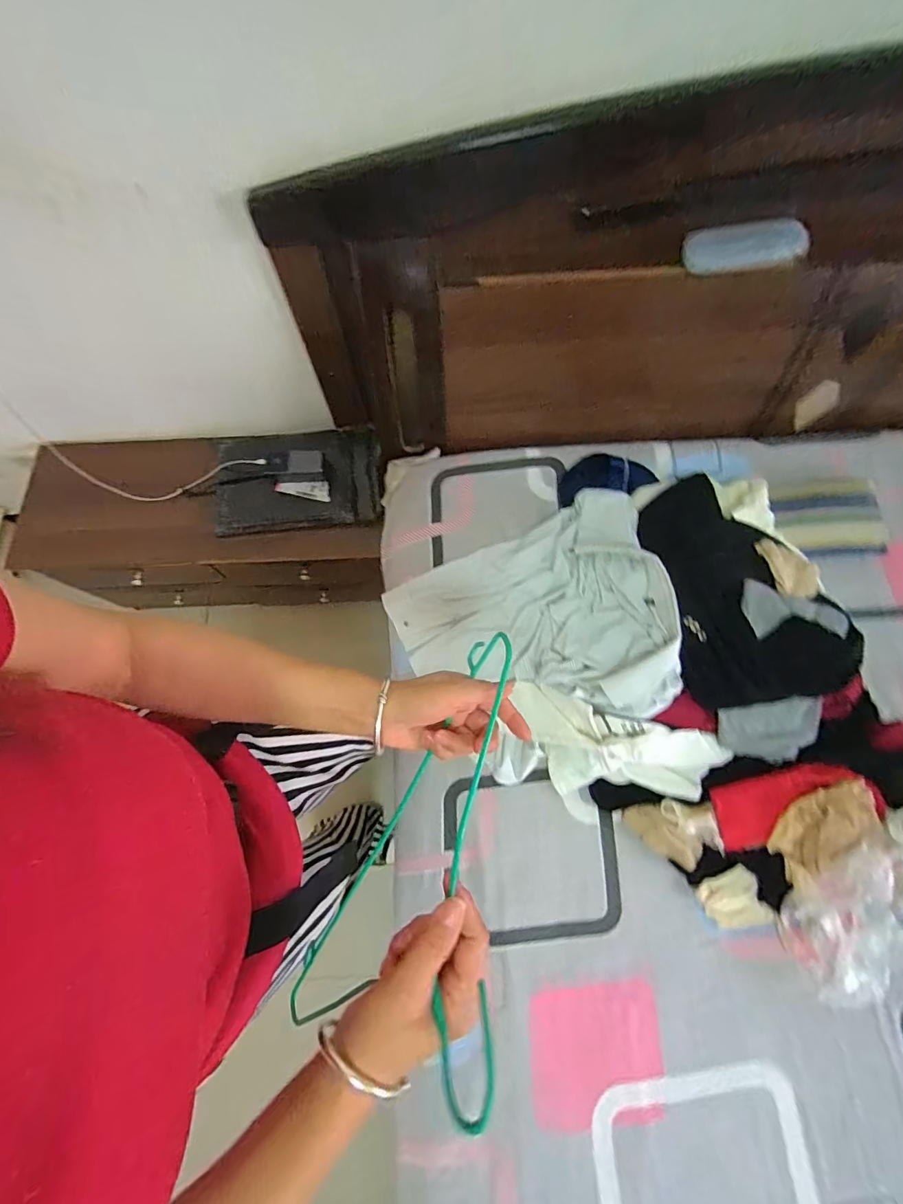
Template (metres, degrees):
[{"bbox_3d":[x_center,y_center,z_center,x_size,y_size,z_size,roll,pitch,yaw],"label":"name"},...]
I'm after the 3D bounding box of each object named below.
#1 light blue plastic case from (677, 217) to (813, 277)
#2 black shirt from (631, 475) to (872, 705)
[{"bbox_3d":[0.447,-0.541,0.695,0.178,0.052,0.031,-2,72,0],"label":"light blue plastic case"},{"bbox_3d":[0.494,-0.040,0.778,0.294,0.069,0.412,-9,73,-2],"label":"black shirt"}]

